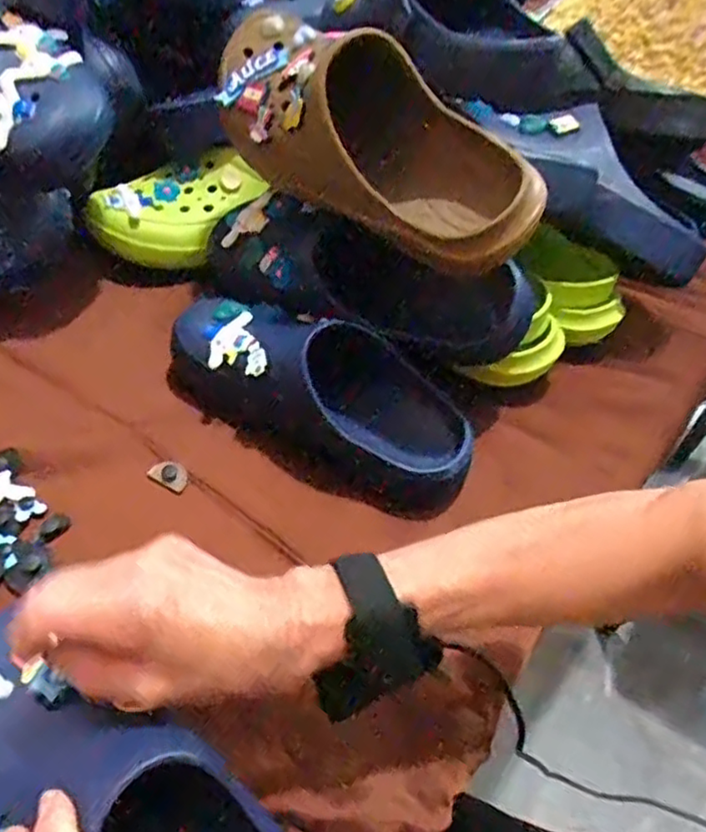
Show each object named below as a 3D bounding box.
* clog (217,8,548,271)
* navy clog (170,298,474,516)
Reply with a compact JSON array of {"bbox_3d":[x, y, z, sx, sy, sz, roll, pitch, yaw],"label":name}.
[{"bbox_3d":[0.003,-0.197,0.463,0.280,0.105,0.081,36,56,23],"label":"clog"},{"bbox_3d":[-0.028,-0.024,0.510,0.259,0.076,0.097,28,53,18],"label":"navy clog"}]

